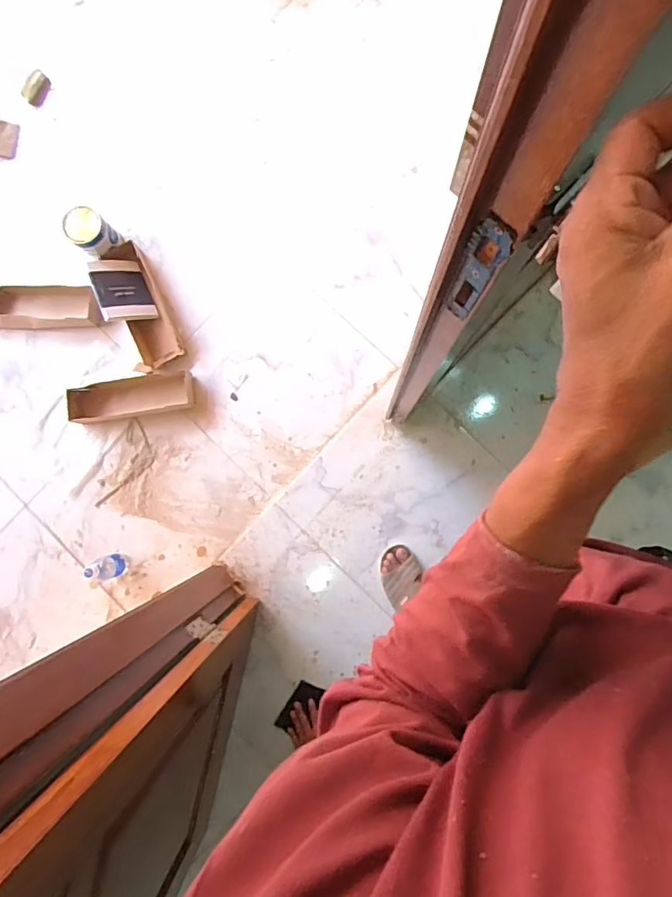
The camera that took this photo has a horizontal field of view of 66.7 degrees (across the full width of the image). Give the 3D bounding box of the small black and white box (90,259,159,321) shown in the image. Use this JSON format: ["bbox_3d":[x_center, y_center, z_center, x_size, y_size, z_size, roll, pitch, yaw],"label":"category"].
[{"bbox_3d":[-0.589,-0.438,1.406,0.145,0.024,0.175,-15,83,-40],"label":"small black and white box"}]

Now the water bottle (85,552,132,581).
[{"bbox_3d":[-0.595,0.312,1.342,0.049,0.152,0.065,-15,84,3],"label":"water bottle"}]

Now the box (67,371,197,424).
[{"bbox_3d":[-0.578,-0.143,1.433,0.365,0.066,0.111,-9,85,3],"label":"box"}]

